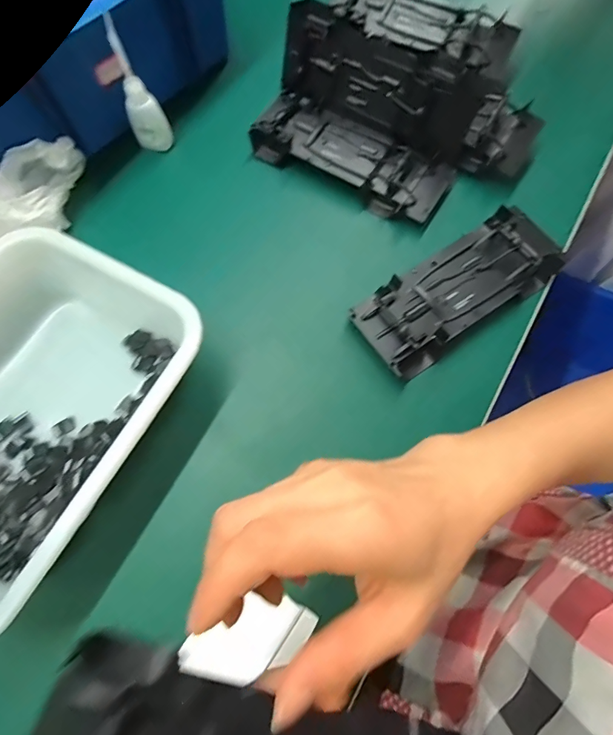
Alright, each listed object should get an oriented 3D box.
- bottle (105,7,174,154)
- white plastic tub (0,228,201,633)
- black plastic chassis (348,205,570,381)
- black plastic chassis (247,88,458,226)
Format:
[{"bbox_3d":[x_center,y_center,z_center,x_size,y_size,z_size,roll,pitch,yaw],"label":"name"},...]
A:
[{"bbox_3d":[-0.154,-0.251,0.365,0.029,0.104,0.025,19,71,7],"label":"bottle"},{"bbox_3d":[-0.205,0.033,0.293,0.191,0.069,0.247,26,72,9],"label":"white plastic tub"},{"bbox_3d":[0.132,-0.067,0.345,0.193,0.038,0.073,-33,73,-11],"label":"black plastic chassis"},{"bbox_3d":[0.043,-0.207,0.391,0.193,0.033,0.075,32,73,11],"label":"black plastic chassis"}]

